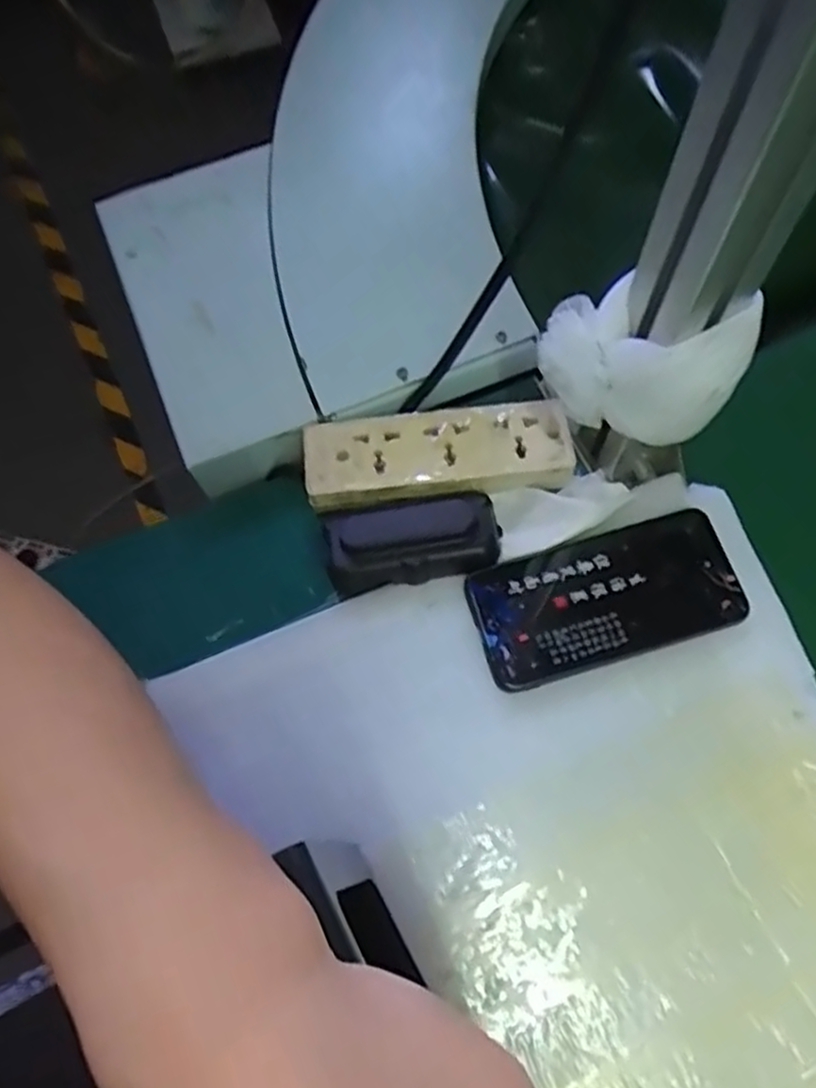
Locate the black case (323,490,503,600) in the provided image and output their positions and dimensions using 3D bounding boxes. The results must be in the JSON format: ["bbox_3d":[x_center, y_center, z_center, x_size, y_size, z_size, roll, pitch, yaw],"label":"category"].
[{"bbox_3d":[0.003,-0.004,0.454,0.103,0.024,0.051,-10,68,-3],"label":"black case"}]

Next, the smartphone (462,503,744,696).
[{"bbox_3d":[0.115,0.031,0.440,0.150,0.011,0.075,-15,68,-5],"label":"smartphone"}]

